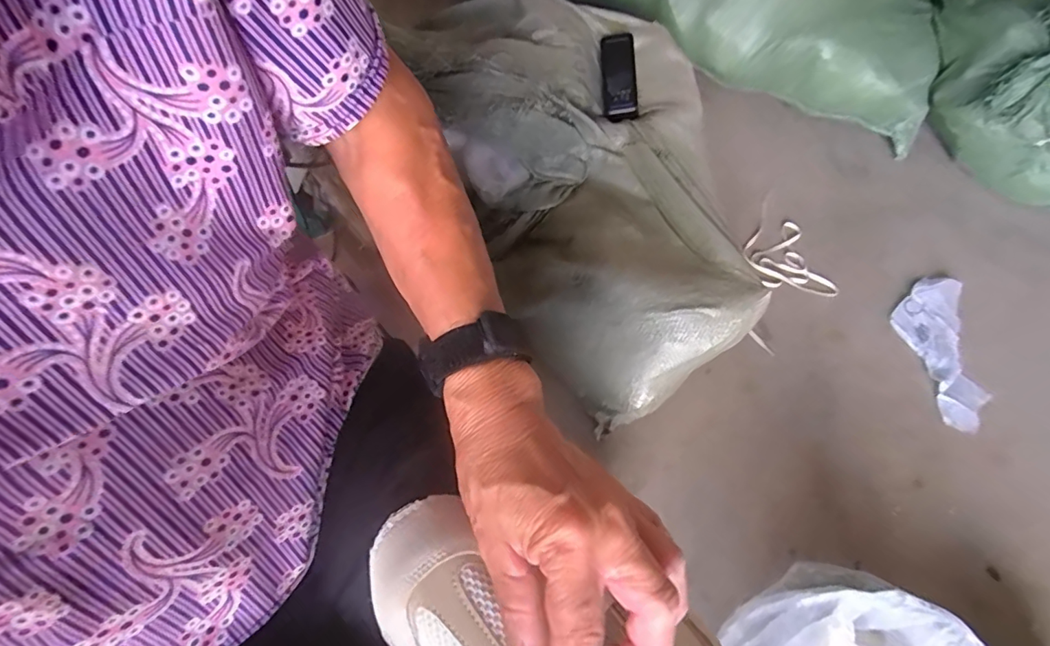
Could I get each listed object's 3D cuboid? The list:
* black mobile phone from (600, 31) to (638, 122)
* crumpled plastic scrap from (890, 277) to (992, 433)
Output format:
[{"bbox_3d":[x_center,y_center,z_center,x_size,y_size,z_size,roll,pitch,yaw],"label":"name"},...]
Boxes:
[{"bbox_3d":[0.151,-0.398,0.823,0.051,0.015,0.150,-5,86,13],"label":"black mobile phone"},{"bbox_3d":[0.700,0.038,0.862,0.119,0.023,0.303,11,56,2],"label":"crumpled plastic scrap"}]

